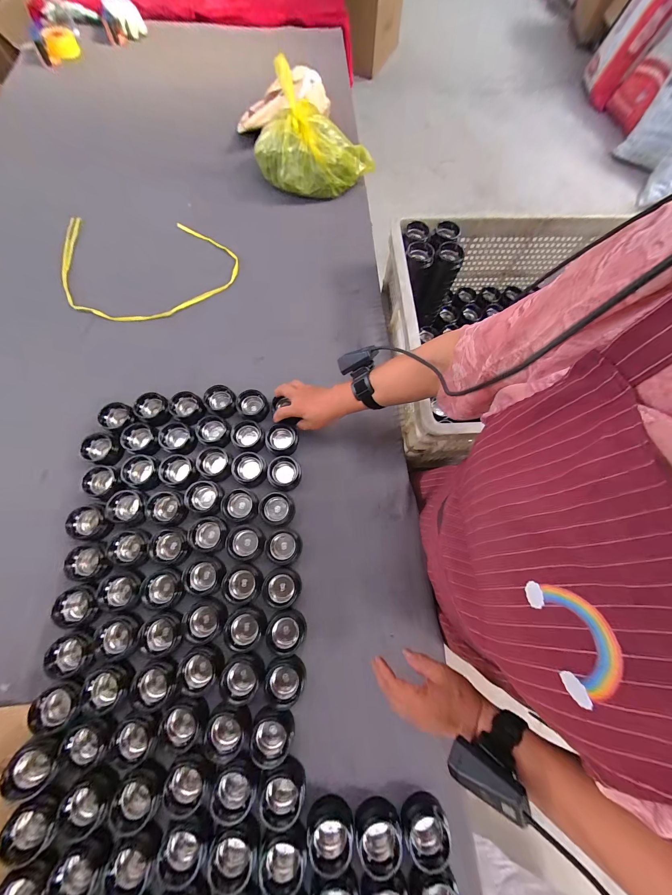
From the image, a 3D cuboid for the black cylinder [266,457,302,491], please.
[{"bbox_3d":[-0.105,0.052,0.582,0.062,0.038,0.063,1,72,-2],"label":"black cylinder"}]

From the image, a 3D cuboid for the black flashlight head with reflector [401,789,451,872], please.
[{"bbox_3d":[0.127,0.550,0.412,0.062,0.030,0.065,-12,72,-6],"label":"black flashlight head with reflector"}]

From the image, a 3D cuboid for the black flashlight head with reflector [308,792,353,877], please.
[{"bbox_3d":[-0.008,0.547,0.403,0.064,0.030,0.066,-1,72,-2],"label":"black flashlight head with reflector"}]

